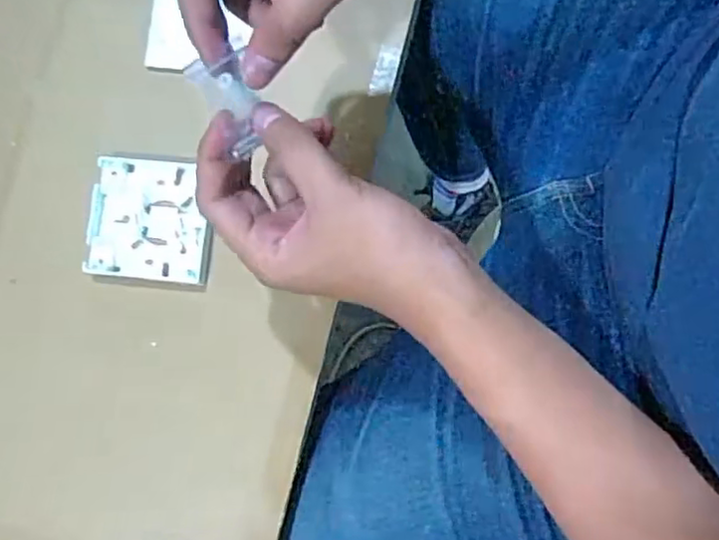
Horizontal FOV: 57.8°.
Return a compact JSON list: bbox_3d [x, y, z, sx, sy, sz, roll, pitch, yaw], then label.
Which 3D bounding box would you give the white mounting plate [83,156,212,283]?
[{"bbox_3d":[-0.153,-0.036,0.485,0.087,0.025,0.088,4,84,3],"label":"white mounting plate"}]

